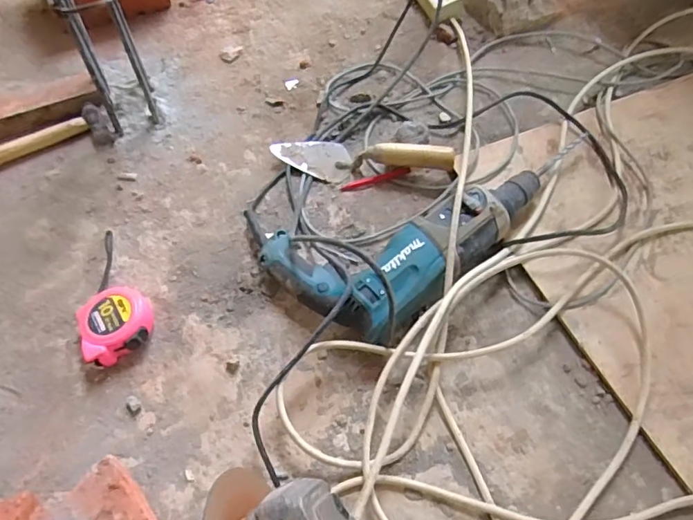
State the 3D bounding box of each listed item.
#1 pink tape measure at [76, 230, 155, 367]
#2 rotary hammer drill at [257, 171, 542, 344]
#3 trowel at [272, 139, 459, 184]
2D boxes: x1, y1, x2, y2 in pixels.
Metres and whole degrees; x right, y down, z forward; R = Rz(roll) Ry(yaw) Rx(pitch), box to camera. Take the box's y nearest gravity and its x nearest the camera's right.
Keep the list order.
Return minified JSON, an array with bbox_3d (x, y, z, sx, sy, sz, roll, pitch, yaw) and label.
[{"bbox_3d":[-0.316,0.040,0.723,0.085,0.039,0.201,-22,61,-8],"label":"pink tape measure"},{"bbox_3d":[0.079,-0.054,0.734,0.364,0.090,0.217,-37,64,-16],"label":"rotary hammer drill"},{"bbox_3d":[0.024,-0.160,0.842,0.282,0.059,0.069,4,50,17],"label":"trowel"}]

